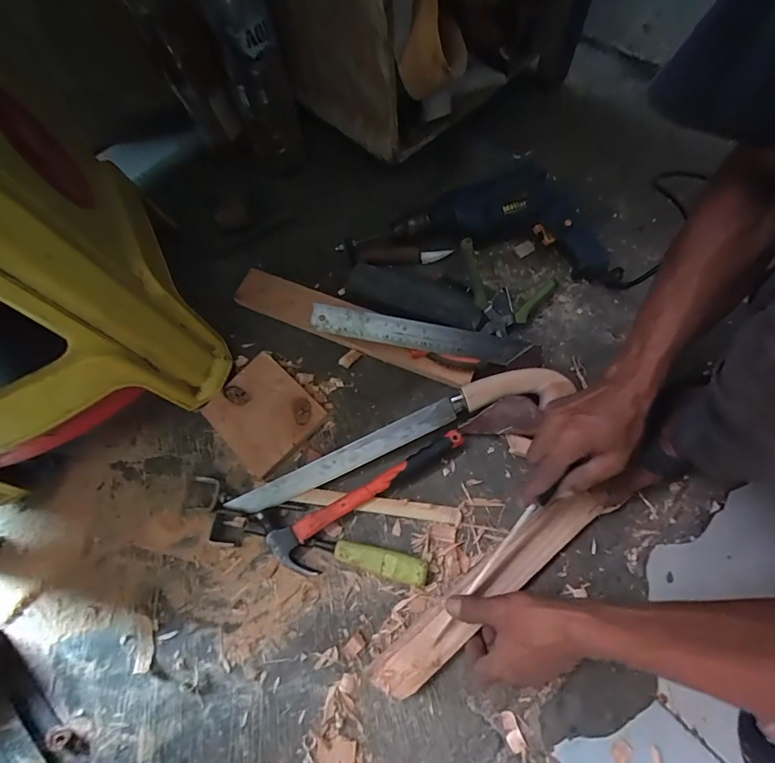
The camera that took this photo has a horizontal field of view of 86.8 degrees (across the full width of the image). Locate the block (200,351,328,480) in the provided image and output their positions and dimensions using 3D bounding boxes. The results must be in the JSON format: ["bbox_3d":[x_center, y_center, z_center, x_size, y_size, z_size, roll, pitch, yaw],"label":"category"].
[{"bbox_3d":[-0.168,0.040,0.552,0.139,0.021,0.120,42,76,17],"label":"block"}]

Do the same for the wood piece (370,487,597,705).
[{"bbox_3d":[0.115,0.228,0.465,0.306,0.021,0.052,-37,70,-12],"label":"wood piece"}]

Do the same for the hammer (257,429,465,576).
[{"bbox_3d":[-0.016,0.149,0.499,0.258,0.030,0.085,-22,68,-6],"label":"hammer"}]

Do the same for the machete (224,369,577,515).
[{"bbox_3d":[0.014,0.071,0.522,0.452,0.054,0.062,-19,68,-4],"label":"machete"}]

